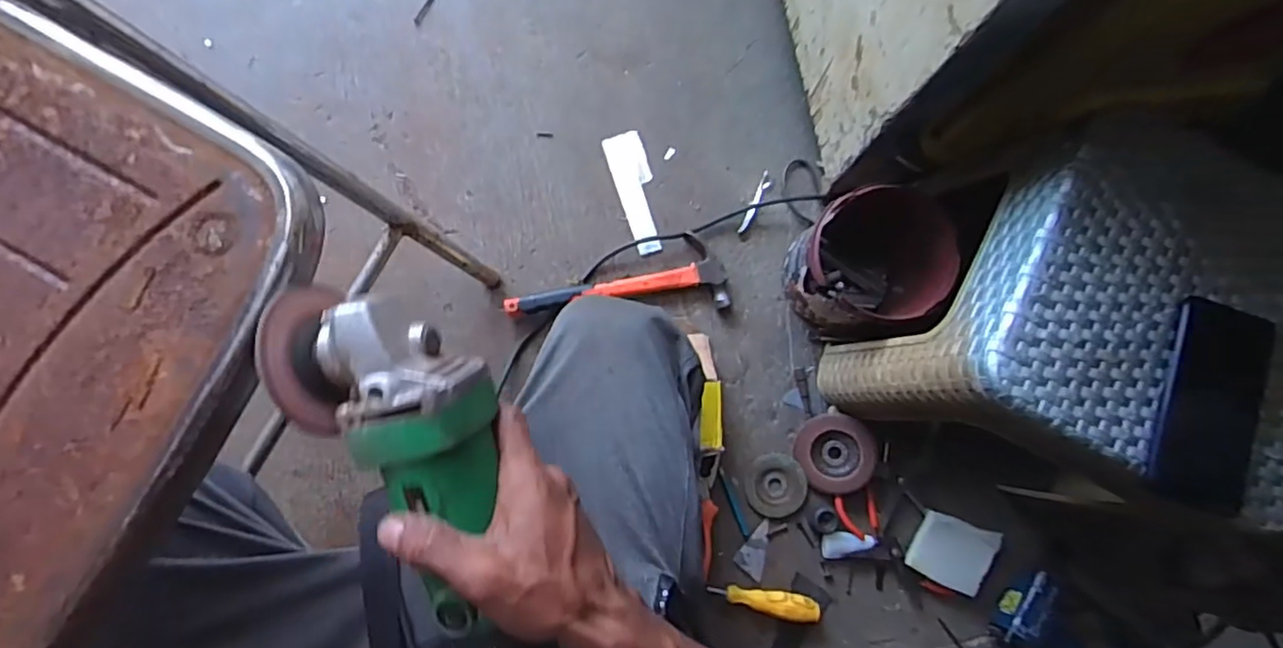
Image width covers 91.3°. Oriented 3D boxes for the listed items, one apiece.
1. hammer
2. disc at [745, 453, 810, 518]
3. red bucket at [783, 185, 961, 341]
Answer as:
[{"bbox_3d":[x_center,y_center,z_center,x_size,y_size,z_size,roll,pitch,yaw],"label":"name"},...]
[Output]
[{"bbox_3d":[-0.028,-0.053,0.748,0.263,0.027,0.088,-7,85,-4],"label":"hammer"},{"bbox_3d":[0.161,0.193,0.749,0.071,0.006,0.073,0,84,-3],"label":"disc"},{"bbox_3d":[0.243,-0.059,0.690,0.144,0.185,0.149,0,84,-3],"label":"red bucket"}]

